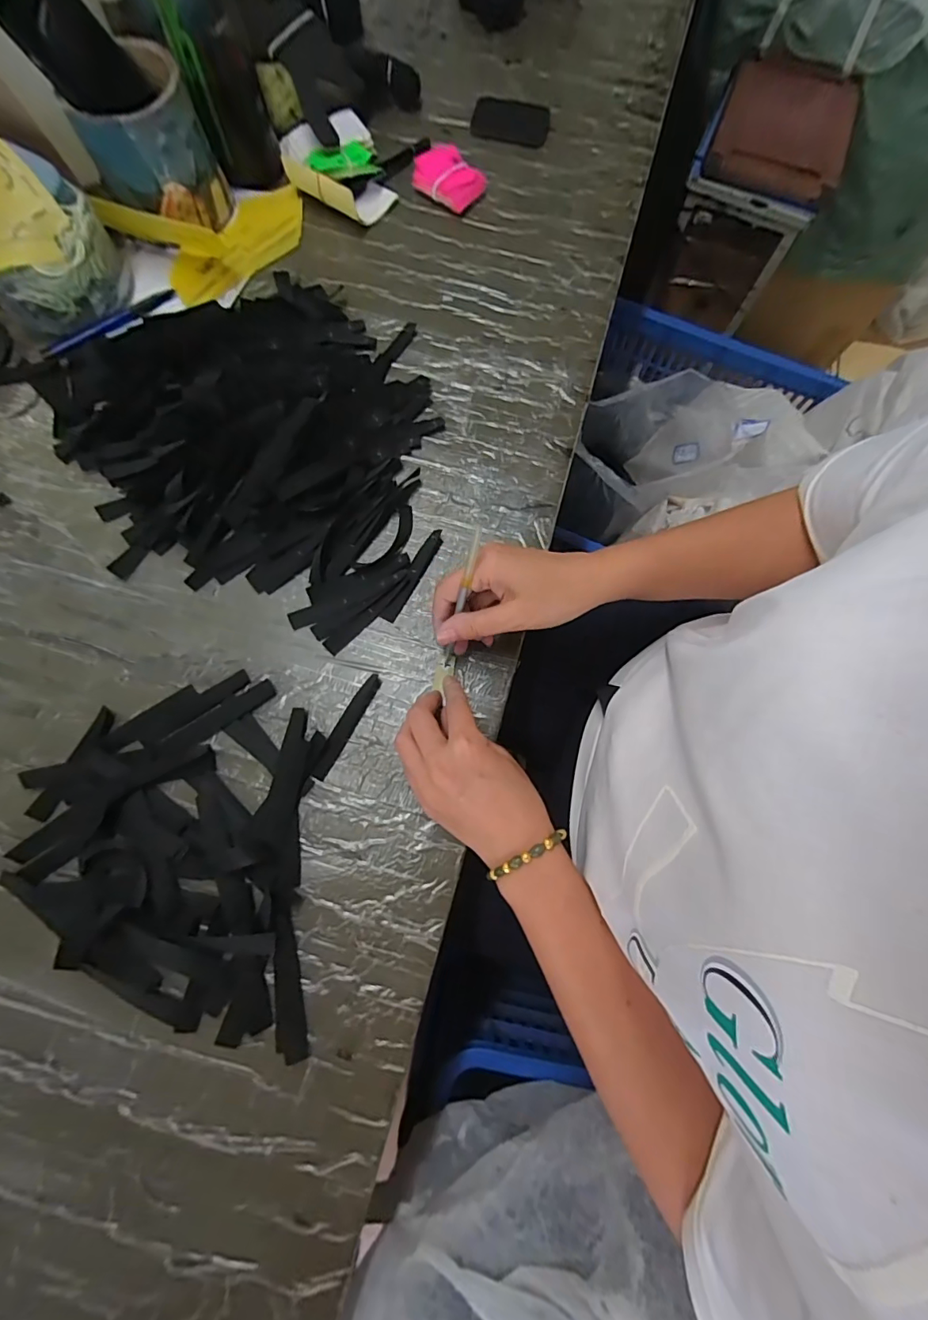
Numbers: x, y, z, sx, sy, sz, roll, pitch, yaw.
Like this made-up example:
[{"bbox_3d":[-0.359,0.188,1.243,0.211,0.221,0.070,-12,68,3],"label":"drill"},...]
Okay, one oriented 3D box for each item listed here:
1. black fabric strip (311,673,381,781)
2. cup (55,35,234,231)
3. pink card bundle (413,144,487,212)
[{"bbox_3d":[-0.094,0.052,0.384,0.014,0.004,0.090,28,76,5],"label":"black fabric strip"},{"bbox_3d":[-0.294,-0.482,0.461,0.088,0.105,0.094,0,75,-2],"label":"cup"},{"bbox_3d":[-0.020,-0.529,0.528,0.058,0.015,0.084,-41,80,-11],"label":"pink card bundle"}]

